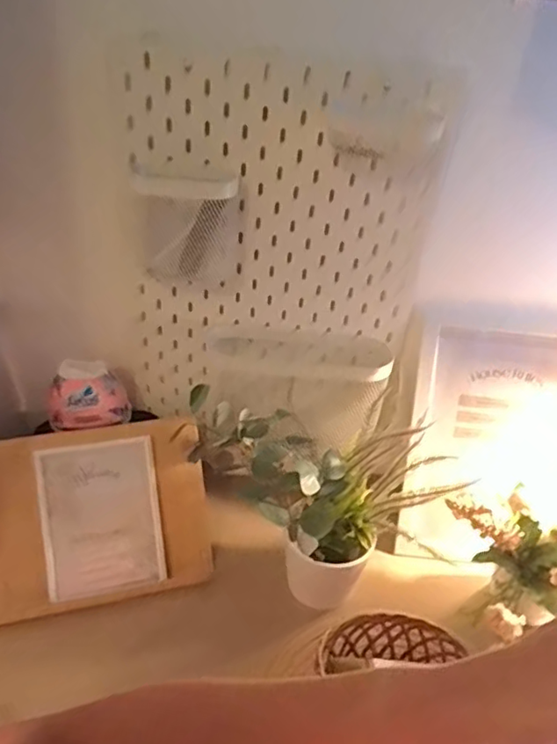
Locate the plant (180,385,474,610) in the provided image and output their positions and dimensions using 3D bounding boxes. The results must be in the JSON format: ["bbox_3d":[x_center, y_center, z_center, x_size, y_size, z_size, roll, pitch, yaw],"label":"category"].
[{"bbox_3d":[-0.020,0.120,0.689,0.194,0.164,0.088,27,40,29],"label":"plant"}]

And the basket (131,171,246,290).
[{"bbox_3d":[-0.095,-0.148,0.646,0.118,0.134,0.053,-1,34,-9],"label":"basket"}]

